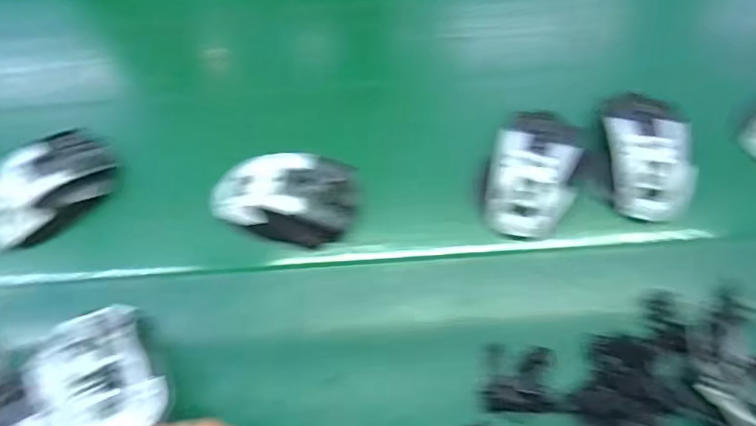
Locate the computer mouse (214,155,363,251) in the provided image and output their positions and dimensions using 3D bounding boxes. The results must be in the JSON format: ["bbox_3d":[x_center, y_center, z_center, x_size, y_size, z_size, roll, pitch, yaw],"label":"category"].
[{"bbox_3d":[-0.077,-0.015,0.429,0.119,0.036,0.068,4,64,4],"label":"computer mouse"}]

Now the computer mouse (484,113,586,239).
[{"bbox_3d":[0.125,-0.037,0.427,0.067,0.043,0.106,15,66,9],"label":"computer mouse"}]

